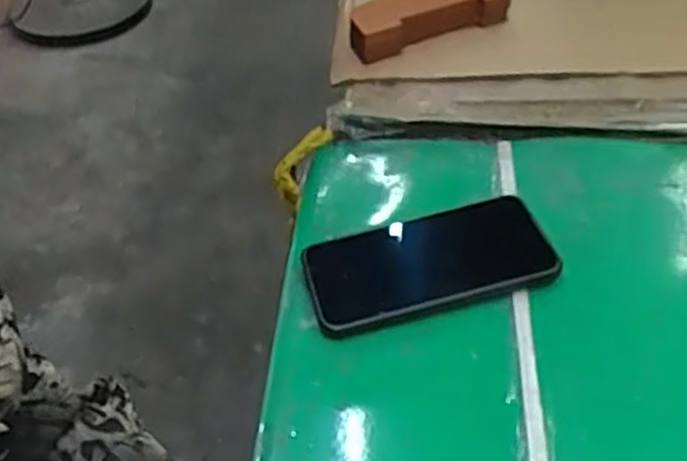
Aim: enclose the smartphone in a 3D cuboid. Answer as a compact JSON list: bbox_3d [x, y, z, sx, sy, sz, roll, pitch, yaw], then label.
[{"bbox_3d":[0.056,0.024,0.484,0.159,0.015,0.077,-14,46,-8],"label":"smartphone"}]

